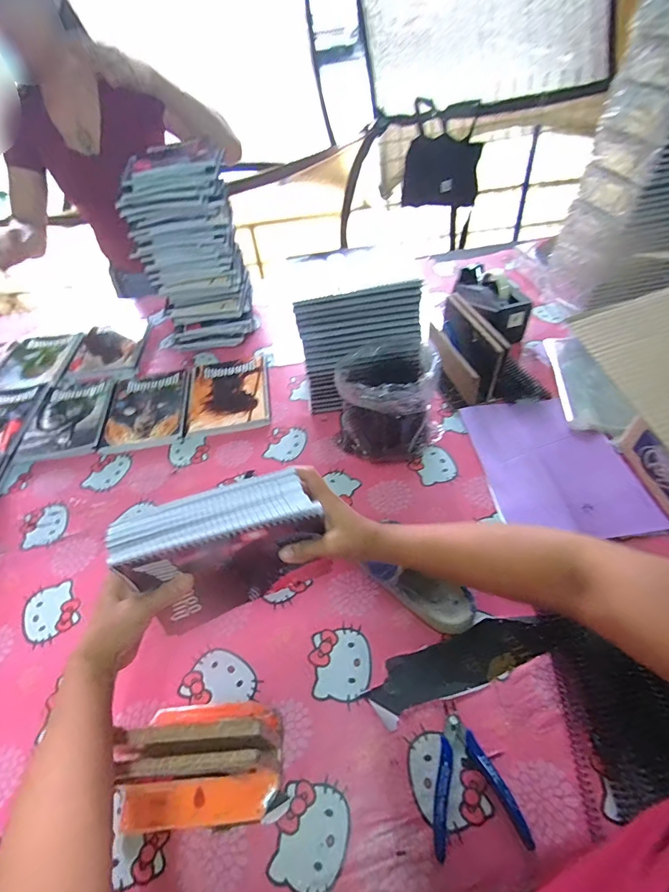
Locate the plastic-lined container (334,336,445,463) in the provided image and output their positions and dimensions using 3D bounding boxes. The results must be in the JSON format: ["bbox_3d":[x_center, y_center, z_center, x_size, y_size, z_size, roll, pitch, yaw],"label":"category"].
[{"bbox_3d":[0.096,-0.072,0.667,0.170,0.162,0.133,-38,56,-24],"label":"plastic-lined container"}]

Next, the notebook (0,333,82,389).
[{"bbox_3d":[-0.690,-0.197,0.951,0.165,0.015,0.199,-4,50,2],"label":"notebook"}]

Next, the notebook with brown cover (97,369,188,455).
[{"bbox_3d":[-0.370,-0.072,0.810,0.152,0.020,0.191,-10,50,-3],"label":"notebook with brown cover"}]

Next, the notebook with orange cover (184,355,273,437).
[{"bbox_3d":[-0.211,-0.105,0.820,0.159,0.020,0.204,-8,49,-2],"label":"notebook with orange cover"}]

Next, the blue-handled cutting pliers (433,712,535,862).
[{"bbox_3d":[0.134,0.331,0.405,0.085,0.007,0.103,-6,49,1],"label":"blue-handled cutting pliers"}]

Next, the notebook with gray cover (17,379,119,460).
[{"bbox_3d":[-0.519,-0.055,0.812,0.147,0.016,0.200,-9,49,-2],"label":"notebook with gray cover"}]

